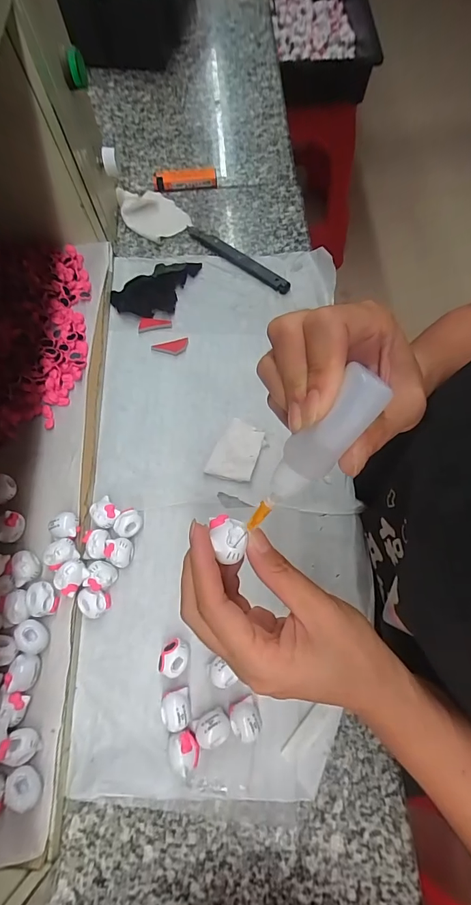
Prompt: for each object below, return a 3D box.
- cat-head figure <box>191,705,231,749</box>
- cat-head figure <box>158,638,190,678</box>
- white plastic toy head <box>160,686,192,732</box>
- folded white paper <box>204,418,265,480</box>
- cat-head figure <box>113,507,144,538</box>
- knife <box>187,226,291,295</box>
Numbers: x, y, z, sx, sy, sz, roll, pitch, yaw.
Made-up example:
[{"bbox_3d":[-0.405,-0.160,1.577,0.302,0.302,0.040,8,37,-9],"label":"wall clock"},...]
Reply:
[{"bbox_3d":[-0.017,0.202,0.285,0.026,0.013,0.022,-28,72,-8],"label":"cat-head figure"},{"bbox_3d":[-0.046,0.160,0.307,0.025,0.020,0.025,0,70,1],"label":"cat-head figure"},{"bbox_3d":[-0.044,0.191,0.293,0.022,0.017,0.025,-5,70,0],"label":"white plastic toy head"},{"bbox_3d":[0.002,-0.003,0.366,0.041,0.009,0.058,19,71,8],"label":"folded white paper"},{"bbox_3d":[-0.092,0.061,0.341,0.022,0.018,0.025,17,71,7],"label":"cat-head figure"},{"bbox_3d":[0.001,-0.222,0.446,0.147,0.008,0.020,39,75,14],"label":"knife"}]

